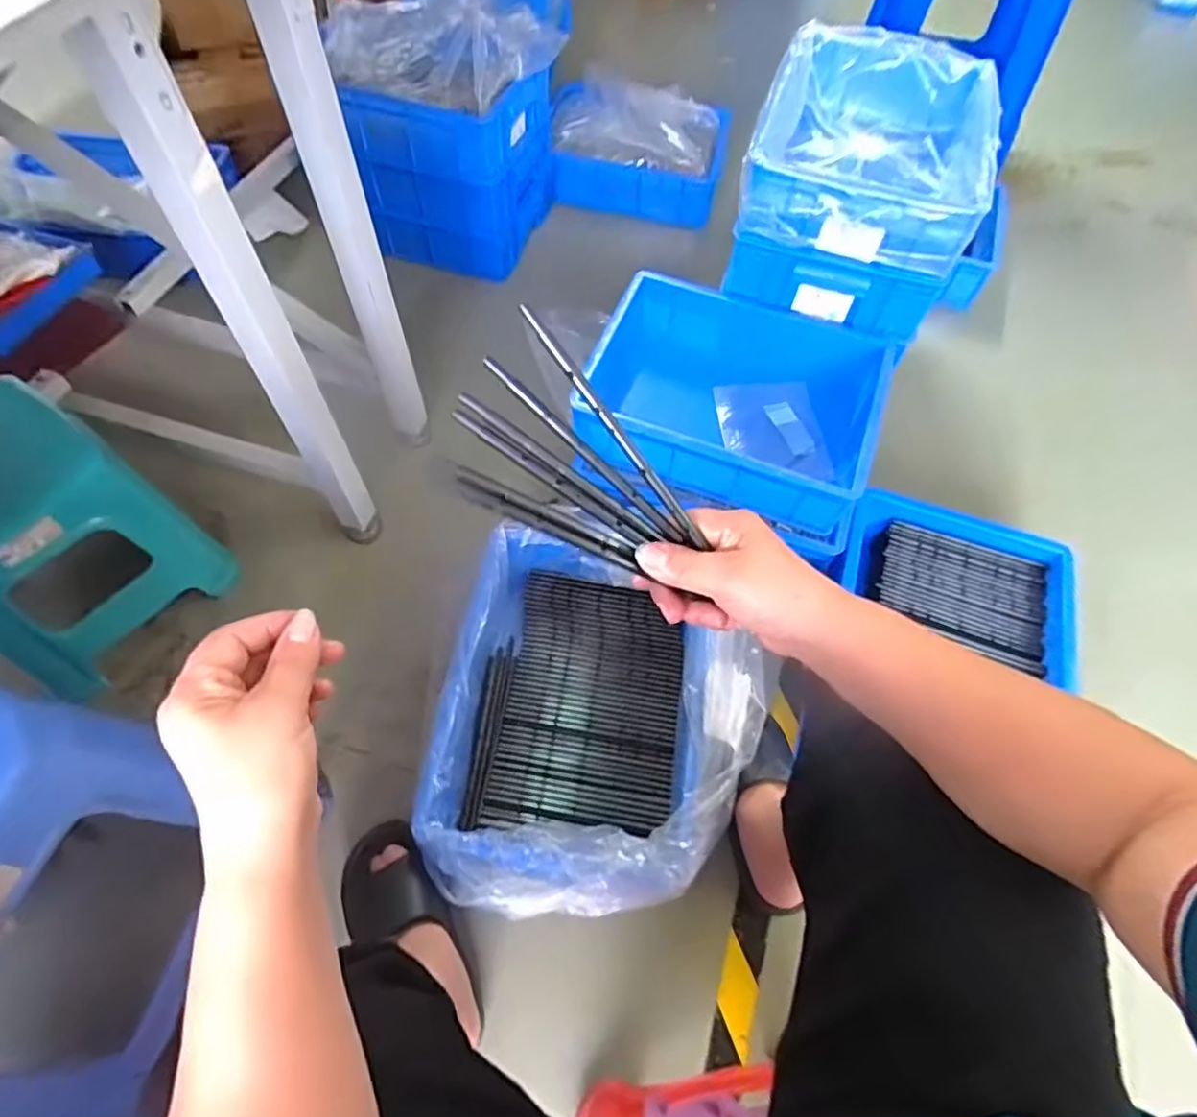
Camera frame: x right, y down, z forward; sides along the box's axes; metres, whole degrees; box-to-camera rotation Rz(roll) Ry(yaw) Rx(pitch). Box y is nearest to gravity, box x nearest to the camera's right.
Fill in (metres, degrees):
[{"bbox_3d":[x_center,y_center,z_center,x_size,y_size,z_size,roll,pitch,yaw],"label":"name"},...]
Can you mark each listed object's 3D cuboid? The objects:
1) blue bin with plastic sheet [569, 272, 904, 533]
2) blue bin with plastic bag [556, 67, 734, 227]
[{"bbox_3d":[0.205,-0.244,1.017,0.407,0.140,0.341,19,61,8],"label":"blue bin with plastic sheet"},{"bbox_3d":[0.100,-1.003,1.573,0.411,0.207,0.346,9,60,3],"label":"blue bin with plastic bag"}]

